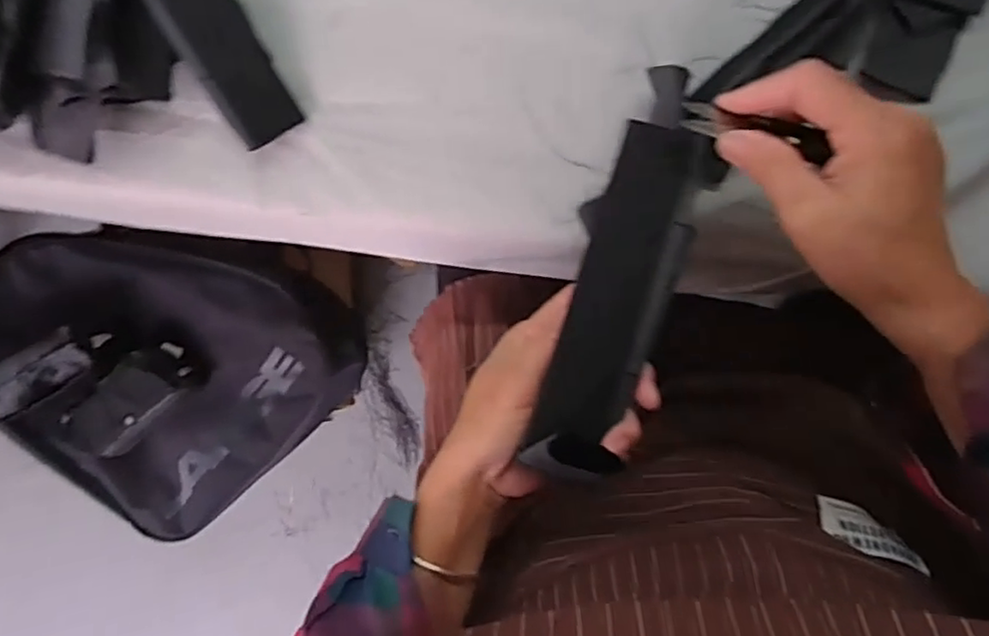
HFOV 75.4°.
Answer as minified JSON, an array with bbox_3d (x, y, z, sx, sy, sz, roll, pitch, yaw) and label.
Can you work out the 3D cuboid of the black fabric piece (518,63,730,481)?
[{"bbox_3d":[0.071,-0.029,0.328,0.053,0.030,0.222,18,81,7],"label":"black fabric piece"}]

